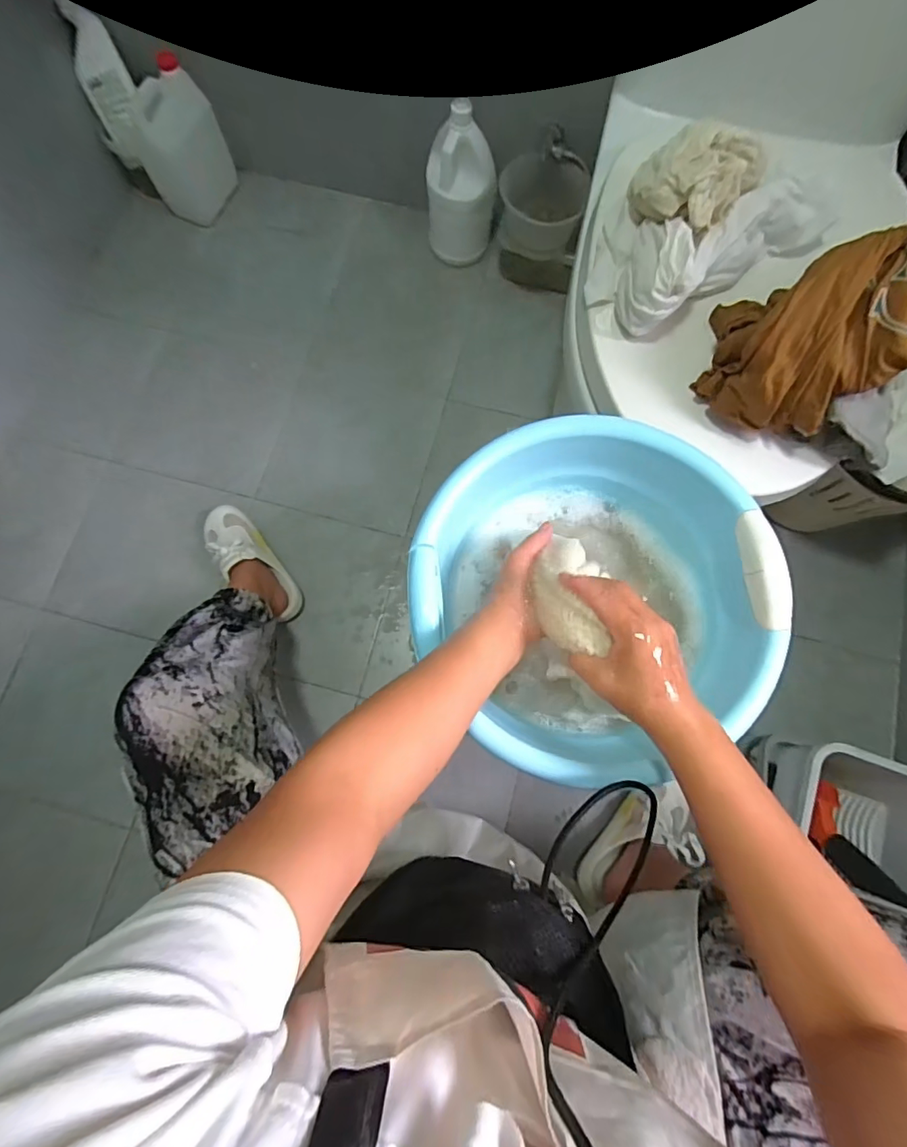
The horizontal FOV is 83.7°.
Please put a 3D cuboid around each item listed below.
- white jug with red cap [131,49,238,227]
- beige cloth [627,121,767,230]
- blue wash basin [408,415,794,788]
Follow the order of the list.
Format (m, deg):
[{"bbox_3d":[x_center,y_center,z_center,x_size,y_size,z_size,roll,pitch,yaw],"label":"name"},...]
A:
[{"bbox_3d":[-0.545,-0.856,1.031,0.089,0.233,0.164,26,78,7],"label":"white jug with red cap"},{"bbox_3d":[0.239,-0.392,0.502,0.096,0.060,0.104,41,80,9],"label":"beige cloth"},{"bbox_3d":[0.133,0.016,0.522,0.327,0.109,0.321,0,77,1],"label":"blue wash basin"}]

